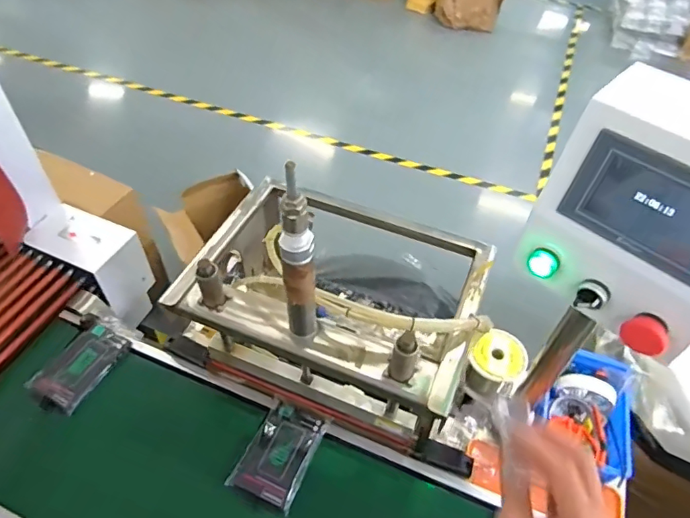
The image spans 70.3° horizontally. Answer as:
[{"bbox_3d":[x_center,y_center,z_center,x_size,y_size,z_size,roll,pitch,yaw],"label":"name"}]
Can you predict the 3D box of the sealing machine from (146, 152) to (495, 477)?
[{"bbox_3d":[0.002,0.034,0.724,0.409,0.431,0.311,18,52,13],"label":"sealing machine"}]

